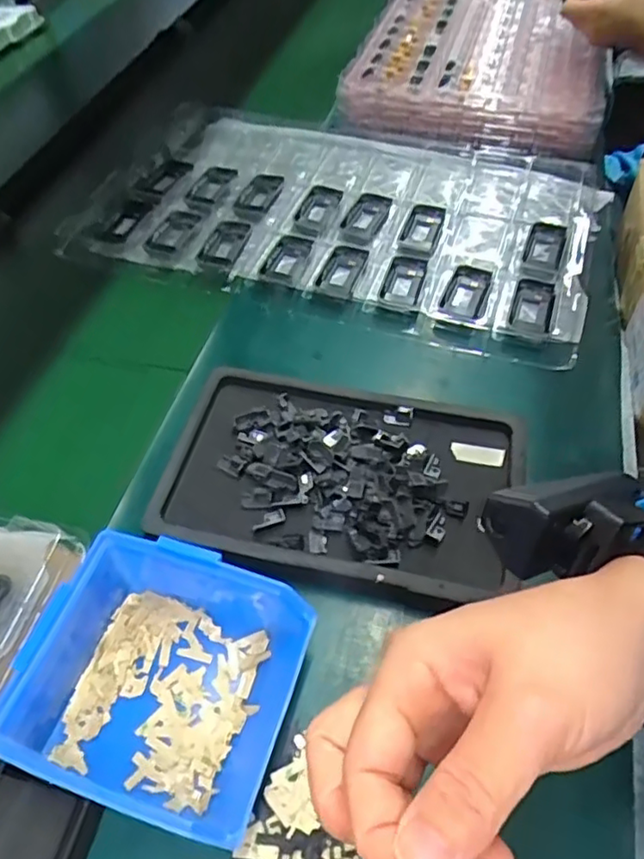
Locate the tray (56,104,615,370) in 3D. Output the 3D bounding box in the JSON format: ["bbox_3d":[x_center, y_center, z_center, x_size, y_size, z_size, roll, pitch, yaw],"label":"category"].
[{"bbox_3d":[0.015,-0.225,0.638,0.502,0.029,0.298,17,62,14],"label":"tray"}]

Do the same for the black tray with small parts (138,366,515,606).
[{"bbox_3d":[0.014,0.029,0.429,0.236,0.020,0.151,10,53,10],"label":"black tray with small parts"}]

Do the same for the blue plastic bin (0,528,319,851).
[{"bbox_3d":[-0.089,0.135,0.336,0.141,0.065,0.126,14,54,12],"label":"blue plastic bin"}]

